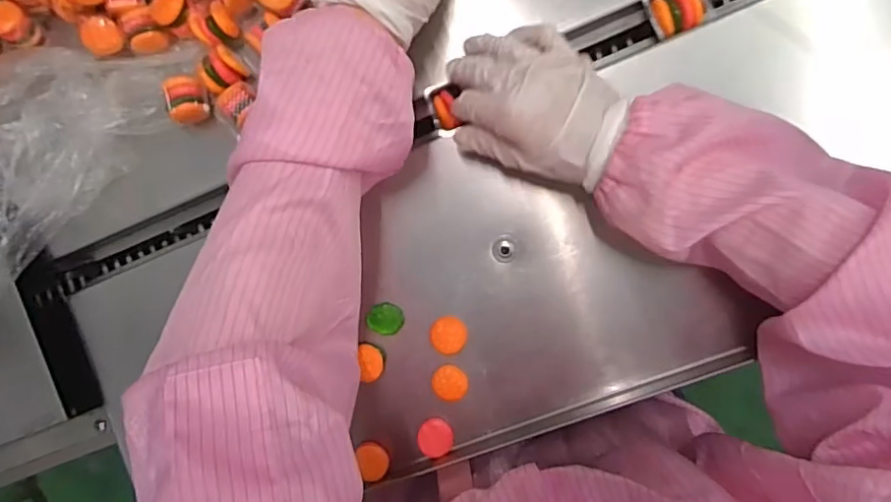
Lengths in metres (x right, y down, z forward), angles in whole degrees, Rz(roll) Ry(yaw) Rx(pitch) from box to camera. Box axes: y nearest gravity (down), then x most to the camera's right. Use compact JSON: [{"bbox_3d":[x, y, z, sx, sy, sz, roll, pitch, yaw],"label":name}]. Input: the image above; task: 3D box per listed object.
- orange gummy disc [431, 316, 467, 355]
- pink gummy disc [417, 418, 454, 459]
[{"bbox_3d":[0.002,0.065,0.433,0.028,0.016,0.027,0,92,7],"label":"orange gummy disc"},{"bbox_3d":[-0.008,0.145,0.435,0.027,0.007,0.030,0,92,7],"label":"pink gummy disc"}]

